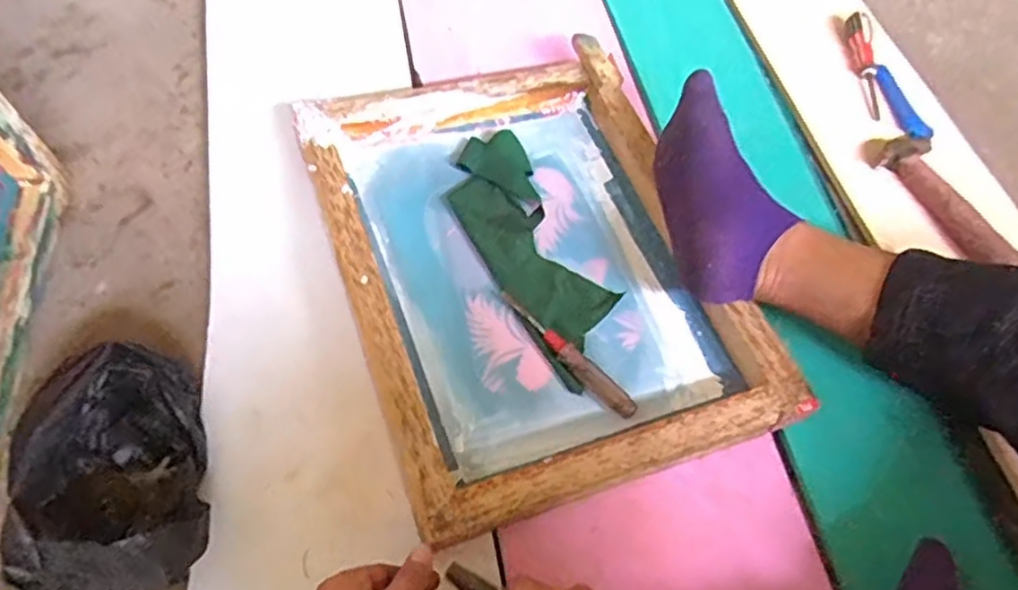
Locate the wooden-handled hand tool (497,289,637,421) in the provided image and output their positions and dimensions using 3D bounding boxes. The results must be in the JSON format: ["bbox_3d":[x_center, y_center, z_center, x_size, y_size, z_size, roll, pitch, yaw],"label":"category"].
[{"bbox_3d":[0.053,0.055,0.675,0.169,0.020,0.021,40,67,17],"label":"wooden-handled hand tool"}]

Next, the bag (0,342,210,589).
[{"bbox_3d":[-0.302,0.136,0.554,0.121,0.105,0.195,0,62,-5],"label":"bag"}]

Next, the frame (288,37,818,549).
[{"bbox_3d":[0.019,-0.039,0.700,0.354,0.054,0.469,-17,64,-12],"label":"frame"}]

